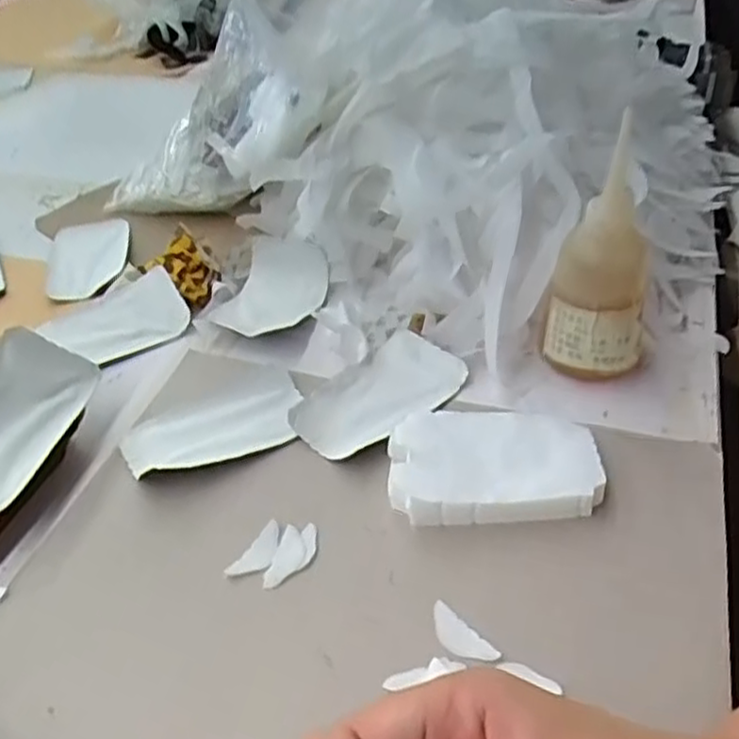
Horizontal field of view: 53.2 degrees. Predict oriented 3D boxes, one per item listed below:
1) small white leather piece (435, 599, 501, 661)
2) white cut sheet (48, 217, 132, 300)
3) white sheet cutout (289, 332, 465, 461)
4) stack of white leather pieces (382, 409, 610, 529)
[{"bbox_3d":[0.045,0.132,0.365,0.015,0.004,0.040,-36,46,-24],"label":"small white leather piece"},{"bbox_3d":[-0.249,-0.101,0.652,0.069,0.010,0.126,-9,41,-7],"label":"white cut sheet"},{"bbox_3d":[0.004,0.014,0.493,0.117,0.012,0.069,-33,49,-30],"label":"white sheet cutout"},{"bbox_3d":[0.073,0.054,0.437,0.119,0.020,0.076,-3,41,0],"label":"stack of white leather pieces"}]

